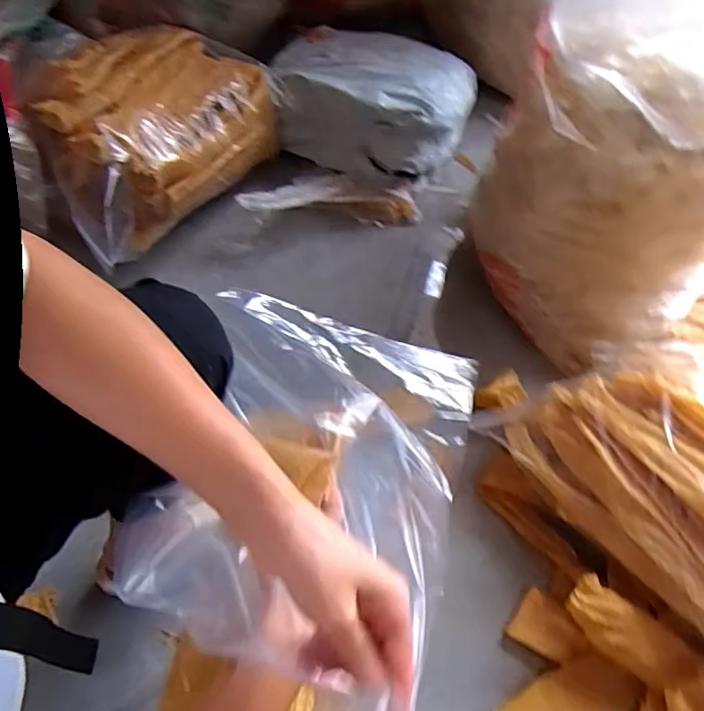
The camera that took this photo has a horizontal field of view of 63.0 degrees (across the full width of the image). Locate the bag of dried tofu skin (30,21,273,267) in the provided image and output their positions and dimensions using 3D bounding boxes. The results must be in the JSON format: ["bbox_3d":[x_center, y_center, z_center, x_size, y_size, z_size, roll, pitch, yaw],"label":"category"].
[{"bbox_3d":[-0.326,-0.384,0.948,0.263,0.191,0.382,35,66,14],"label":"bag of dried tofu skin"}]

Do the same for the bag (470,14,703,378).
[{"bbox_3d":[0.358,-0.206,0.847,0.207,0.396,0.370,-41,72,-21],"label":"bag"}]

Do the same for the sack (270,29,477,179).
[{"bbox_3d":[0.028,-0.484,1.070,0.374,0.134,0.294,15,63,4],"label":"sack"}]

